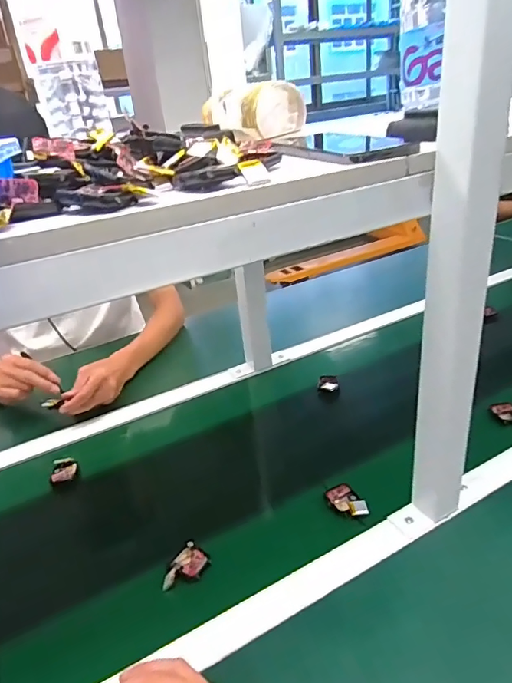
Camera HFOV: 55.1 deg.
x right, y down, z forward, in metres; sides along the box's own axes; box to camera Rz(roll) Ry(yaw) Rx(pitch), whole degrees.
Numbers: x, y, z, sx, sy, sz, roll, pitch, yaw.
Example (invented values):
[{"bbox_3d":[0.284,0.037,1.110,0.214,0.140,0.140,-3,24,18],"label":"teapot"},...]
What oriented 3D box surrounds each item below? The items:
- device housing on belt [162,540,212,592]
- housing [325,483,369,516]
[{"bbox_3d":[-0.082,0.260,0.564,0.039,0.015,0.058,16,35,36],"label":"device housing on belt"},{"bbox_3d":[0.116,0.203,0.626,0.037,0.012,0.057,-17,30,-18],"label":"housing"}]

